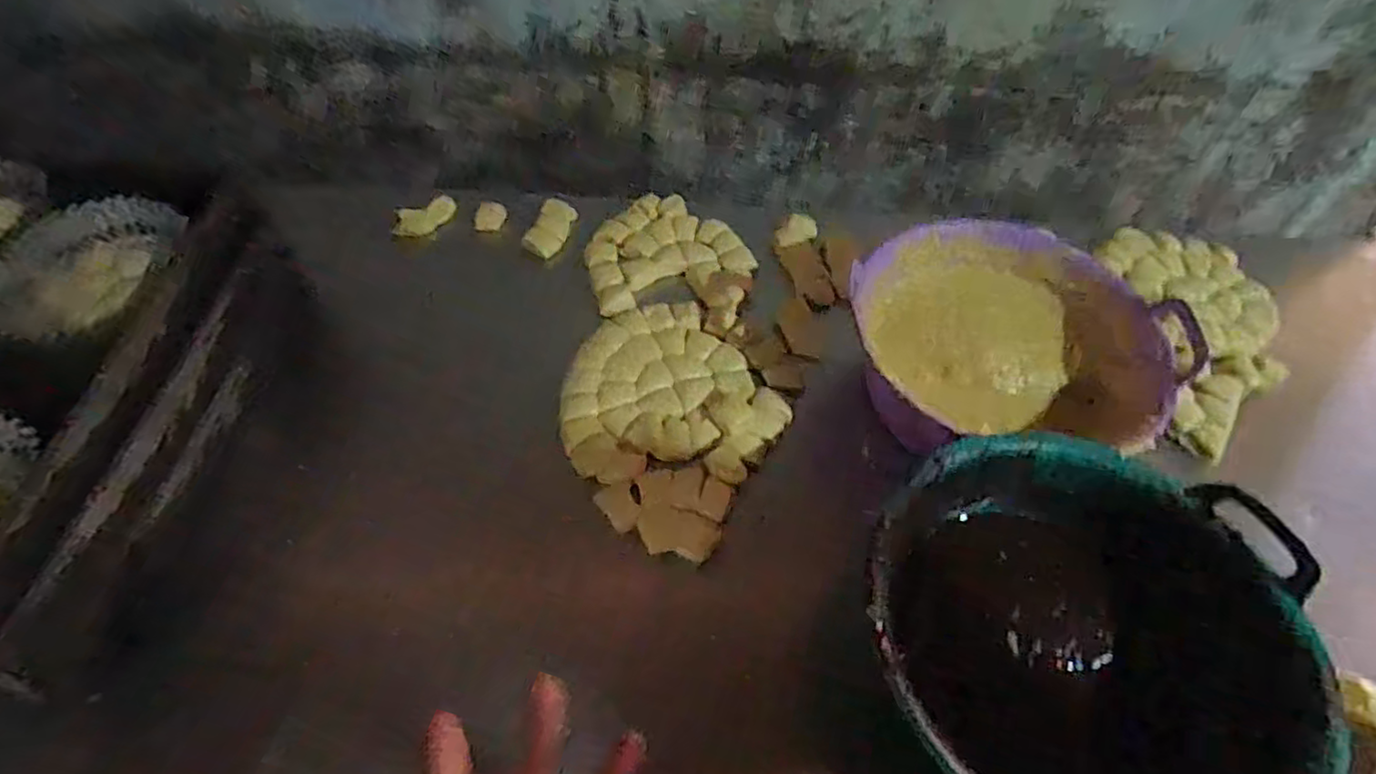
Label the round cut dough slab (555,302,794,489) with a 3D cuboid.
[{"bbox_3d":[-0.014,-0.002,0.698,0.212,0.020,0.206,-1,55,-3],"label":"round cut dough slab"}]

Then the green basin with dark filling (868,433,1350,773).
[{"bbox_3d":[0.283,0.197,0.536,0.298,0.152,0.285,14,55,7],"label":"green basin with dark filling"}]

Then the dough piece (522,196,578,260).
[{"bbox_3d":[-0.166,-0.191,0.827,0.038,0.030,0.091,10,55,4],"label":"dough piece"}]

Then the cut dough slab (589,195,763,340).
[{"bbox_3d":[-0.021,-0.149,0.800,0.190,0.019,0.184,10,55,4],"label":"cut dough slab"}]

